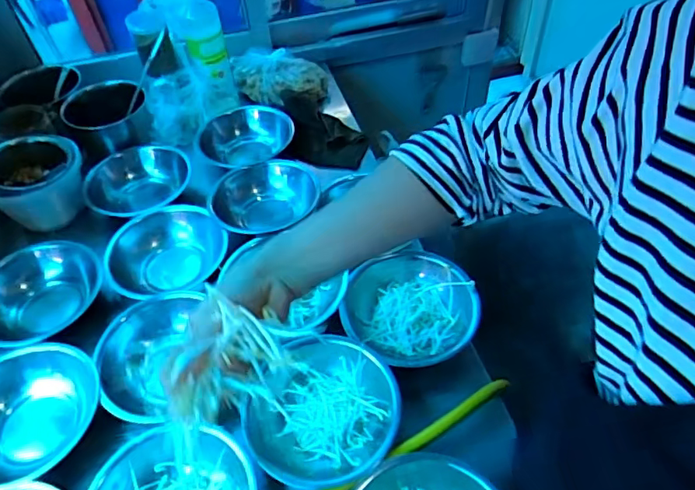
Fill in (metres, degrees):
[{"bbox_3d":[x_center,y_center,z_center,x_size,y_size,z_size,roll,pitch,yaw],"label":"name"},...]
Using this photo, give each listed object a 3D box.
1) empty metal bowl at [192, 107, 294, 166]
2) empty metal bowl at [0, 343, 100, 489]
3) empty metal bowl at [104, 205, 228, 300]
[{"bbox_3d":[-0.199,-0.204,1.022,0.188,0.056,0.173,-9,49,-4],"label":"empty metal bowl"},{"bbox_3d":[-0.407,0.218,0.655,0.163,0.062,0.189,12,51,14],"label":"empty metal bowl"},{"bbox_3d":[-0.288,0.018,0.824,0.179,0.053,0.172,-2,49,2],"label":"empty metal bowl"}]

